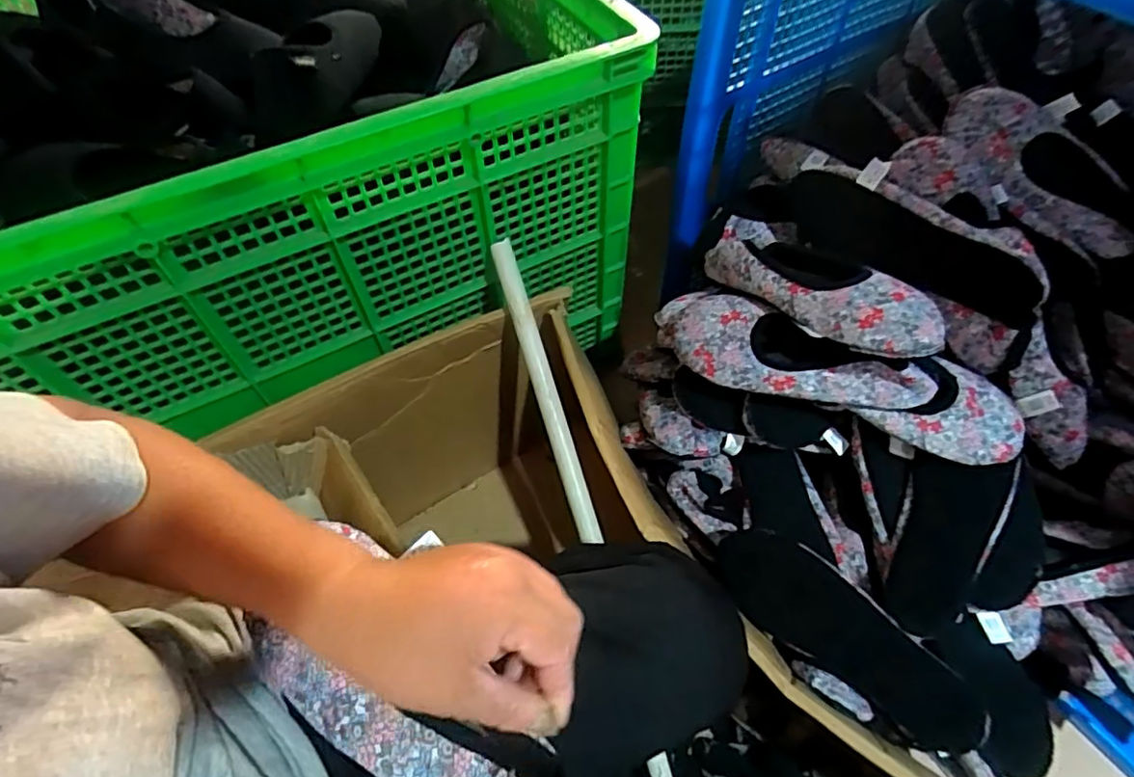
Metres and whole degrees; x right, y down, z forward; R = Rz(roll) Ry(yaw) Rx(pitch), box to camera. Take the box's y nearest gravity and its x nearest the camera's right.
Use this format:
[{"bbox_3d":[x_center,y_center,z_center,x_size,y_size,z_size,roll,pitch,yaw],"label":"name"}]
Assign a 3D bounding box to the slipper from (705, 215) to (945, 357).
[{"bbox_3d":[0.245,-0.113,0.616,0.112,0.047,0.272,-26,41,-14],"label":"slipper"}]

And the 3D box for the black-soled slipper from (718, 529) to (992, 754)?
[{"bbox_3d":[0.265,0.238,0.592,0.256,0.049,0.083,38,65,24],"label":"black-soled slipper"}]

